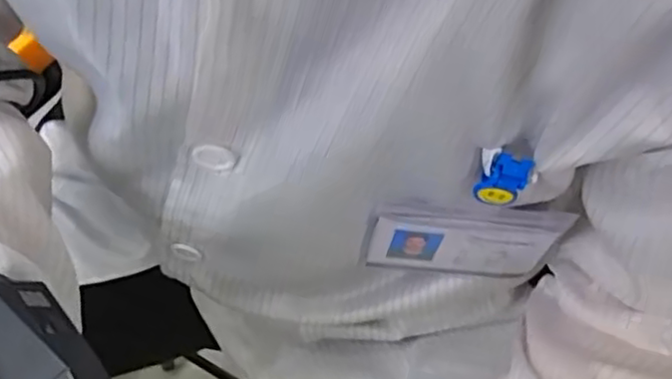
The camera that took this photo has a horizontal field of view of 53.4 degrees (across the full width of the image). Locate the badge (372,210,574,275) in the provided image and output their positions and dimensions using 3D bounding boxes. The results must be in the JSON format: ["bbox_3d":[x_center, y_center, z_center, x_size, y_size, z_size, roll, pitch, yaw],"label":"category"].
[{"bbox_3d":[0.066,0.027,0.346,0.092,0.068,0.009,0,61,-4],"label":"badge"}]

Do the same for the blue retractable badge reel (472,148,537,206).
[{"bbox_3d":[0.072,-0.004,0.285,0.024,0.028,0.010,12,61,3],"label":"blue retractable badge reel"}]

